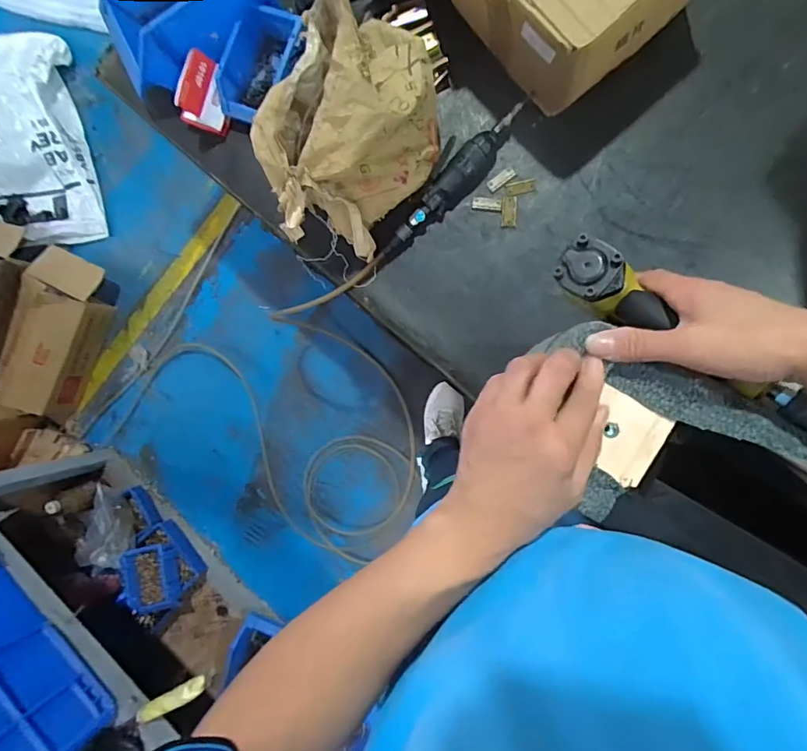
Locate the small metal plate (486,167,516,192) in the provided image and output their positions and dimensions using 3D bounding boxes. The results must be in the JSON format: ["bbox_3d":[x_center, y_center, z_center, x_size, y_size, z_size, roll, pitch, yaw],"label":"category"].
[{"bbox_3d":[0.174,-0.348,0.838,0.051,0.008,0.022,-34,85,8],"label":"small metal plate"}]

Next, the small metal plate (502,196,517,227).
[{"bbox_3d":[0.187,-0.289,0.835,0.026,0.006,0.051,1,91,10],"label":"small metal plate"}]

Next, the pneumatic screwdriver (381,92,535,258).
[{"bbox_3d":[0.080,-0.343,0.825,0.345,0.048,0.074,-44,85,8],"label":"pneumatic screwdriver"}]

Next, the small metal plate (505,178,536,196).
[{"bbox_3d":[0.205,-0.327,0.825,0.051,0.010,0.022,-10,103,7],"label":"small metal plate"}]

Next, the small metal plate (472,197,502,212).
[{"bbox_3d":[0.149,-0.305,0.841,0.052,0.007,0.022,8,92,10],"label":"small metal plate"}]

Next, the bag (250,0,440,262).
[{"bbox_3d":[-0.067,-0.382,0.738,0.194,0.275,0.383,38,96,8],"label":"bag"}]

